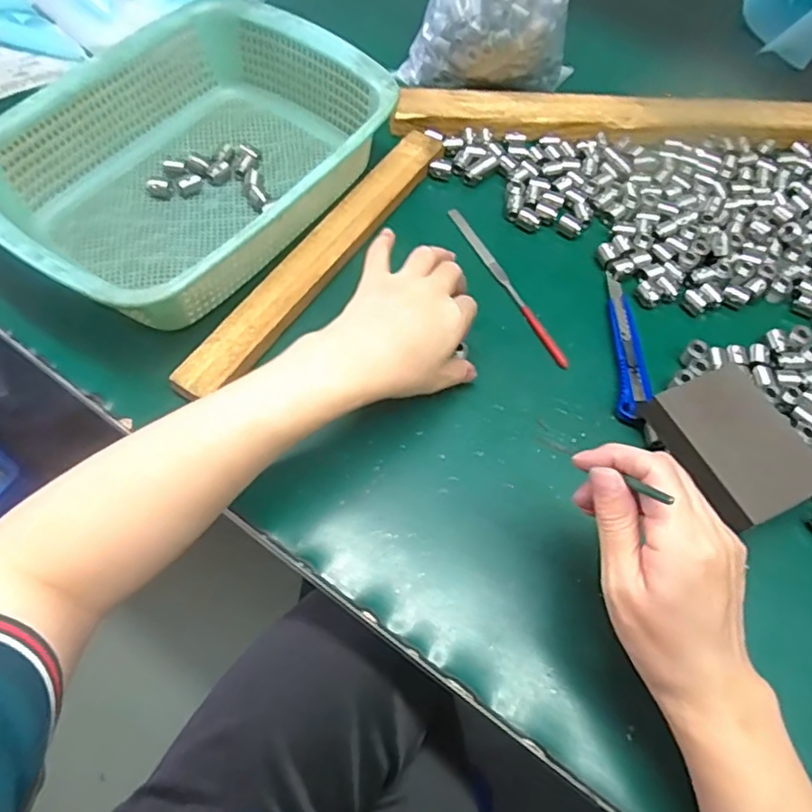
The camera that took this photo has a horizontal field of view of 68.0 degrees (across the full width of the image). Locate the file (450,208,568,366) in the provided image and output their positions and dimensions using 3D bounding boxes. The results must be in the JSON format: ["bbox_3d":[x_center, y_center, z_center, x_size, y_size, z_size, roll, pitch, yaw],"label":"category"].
[{"bbox_3d":[0.080,-0.099,0.483,0.010,0.009,0.173,-24,67,-13],"label":"file"}]

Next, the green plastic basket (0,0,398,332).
[{"bbox_3d":[-0.164,-0.190,0.473,0.214,0.083,0.288,34,67,14],"label":"green plastic basket"}]

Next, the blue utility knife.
[{"bbox_3d":[0.167,-0.046,0.451,0.025,0.011,0.130,4,63,0],"label":"blue utility knife"}]

